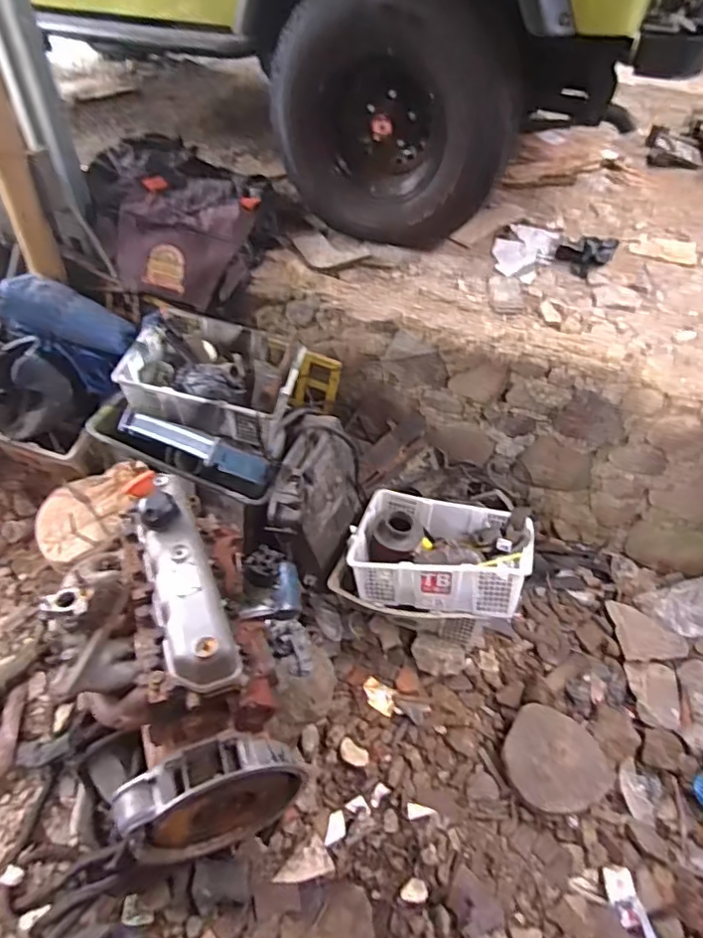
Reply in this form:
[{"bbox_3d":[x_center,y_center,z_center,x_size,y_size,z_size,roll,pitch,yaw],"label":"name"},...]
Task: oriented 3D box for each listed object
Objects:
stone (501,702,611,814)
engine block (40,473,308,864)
[{"bbox_3d":[0.520,0.758,1.477,0.223,0.065,0.257,-39,56,-8],"label":"stone"},{"bbox_3d":[-0.359,0.425,1.225,0.363,0.625,0.572,-18,50,-20],"label":"engine block"}]

